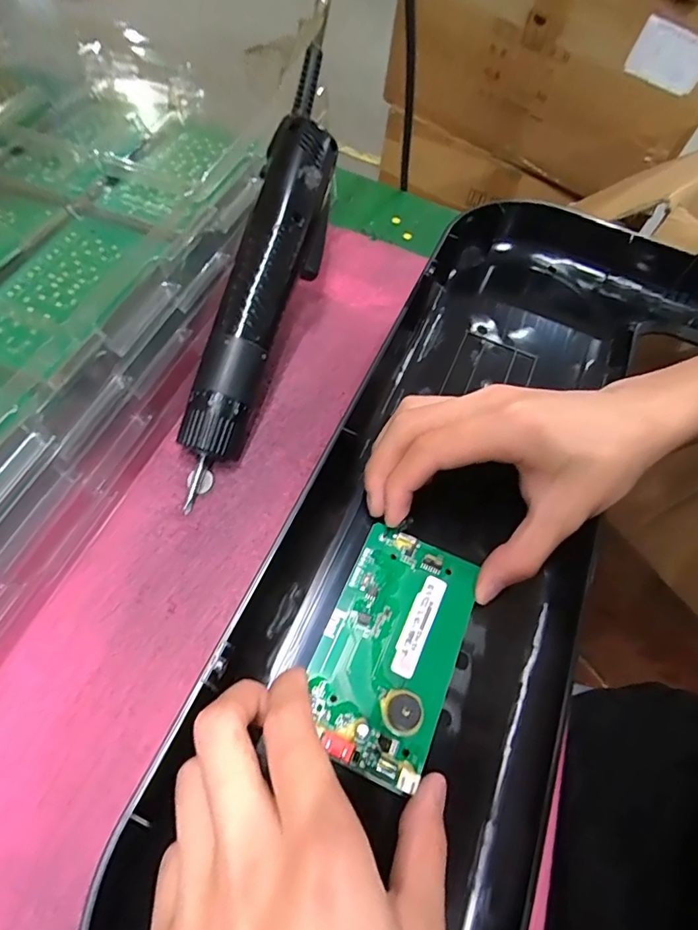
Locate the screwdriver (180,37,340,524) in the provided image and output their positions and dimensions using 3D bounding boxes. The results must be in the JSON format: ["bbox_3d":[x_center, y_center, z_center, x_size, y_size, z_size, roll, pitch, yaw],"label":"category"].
[{"bbox_3d":[-0.044,-0.102,0.289,0.036,0.031,0.244,16,83,6],"label":"screwdriver"}]

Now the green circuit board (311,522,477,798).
[{"bbox_3d":[0.020,0.081,0.239,0.061,0.011,0.104,23,61,10],"label":"green circuit board"}]

